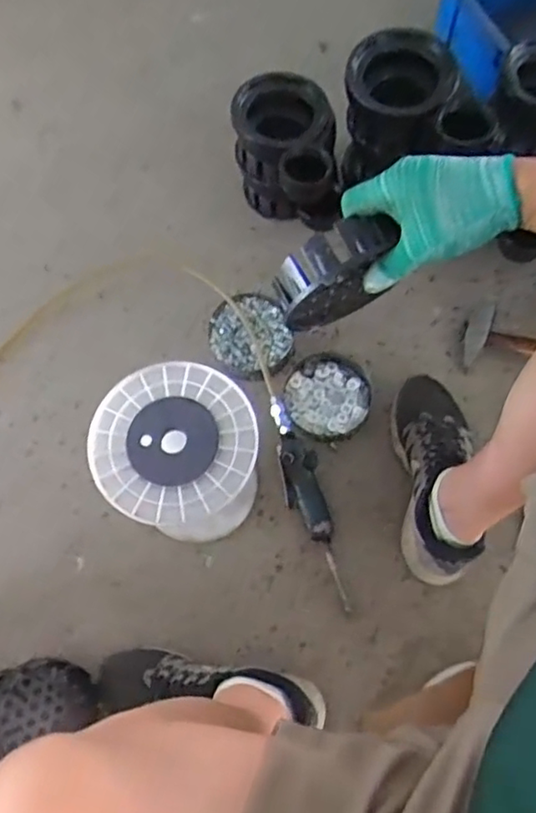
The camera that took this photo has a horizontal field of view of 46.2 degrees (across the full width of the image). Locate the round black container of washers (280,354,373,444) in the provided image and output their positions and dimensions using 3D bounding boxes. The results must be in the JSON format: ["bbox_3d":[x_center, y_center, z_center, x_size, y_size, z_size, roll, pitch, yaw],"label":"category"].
[{"bbox_3d":[0.093,-0.018,0.977,0.132,0.031,0.139,-1,70,2],"label":"round black container of washers"}]

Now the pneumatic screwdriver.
[{"bbox_3d":[0.059,0.136,0.913,0.057,0.036,0.317,-14,72,-3],"label":"pneumatic screwdriver"}]

